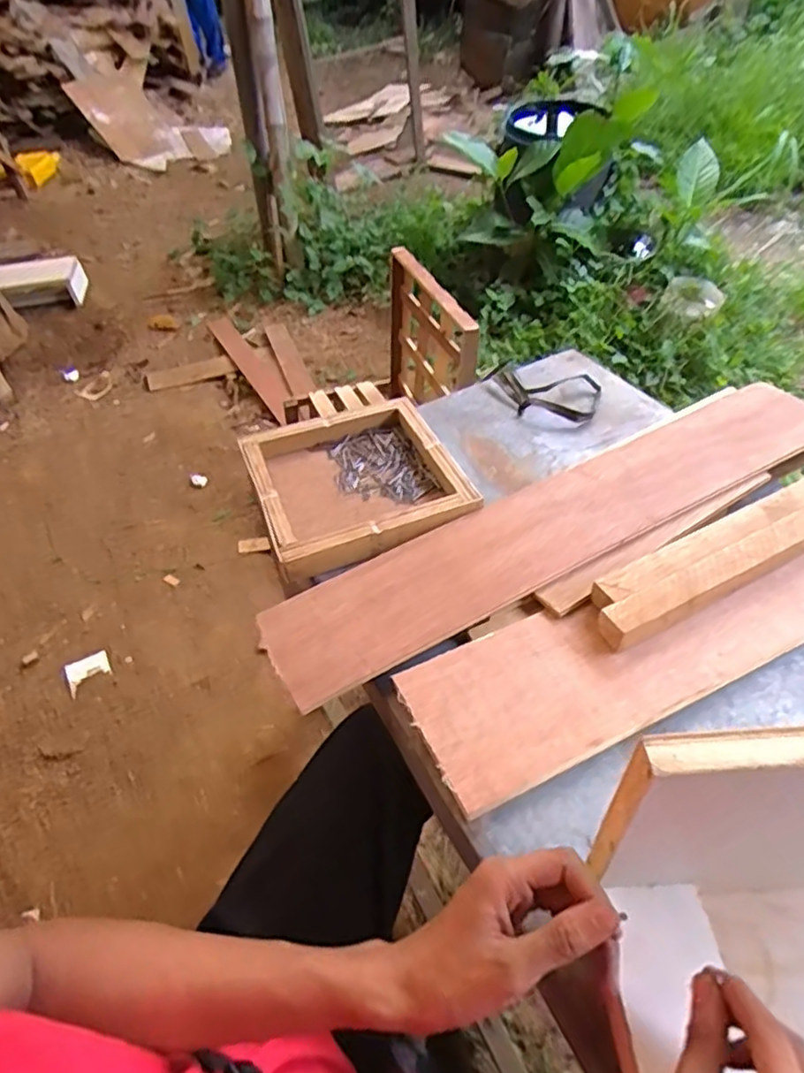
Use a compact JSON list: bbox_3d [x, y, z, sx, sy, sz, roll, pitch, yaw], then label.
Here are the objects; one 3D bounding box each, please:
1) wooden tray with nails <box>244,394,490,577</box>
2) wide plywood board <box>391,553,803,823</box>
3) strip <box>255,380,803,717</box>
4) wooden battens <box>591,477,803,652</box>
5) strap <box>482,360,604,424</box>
[{"bbox_3d":[-0.053,-0.066,0.739,0.221,0.040,0.229,-19,50,-10],"label":"wooden tray with nails"},{"bbox_3d":[0.262,0.076,0.579,0.531,0.013,0.132,-21,48,-15],"label":"wide plywood board"},{"bbox_3d":[0.184,-0.026,0.676,0.685,0.013,0.130,-24,49,-18],"label":"strip"},{"bbox_3d":[0.400,-0.022,0.637,0.514,0.025,0.063,-23,49,-17],"label":"wooden battens"},{"bbox_3d":[0.190,-0.200,0.873,0.154,0.017,0.102,11,51,15],"label":"strap"}]

